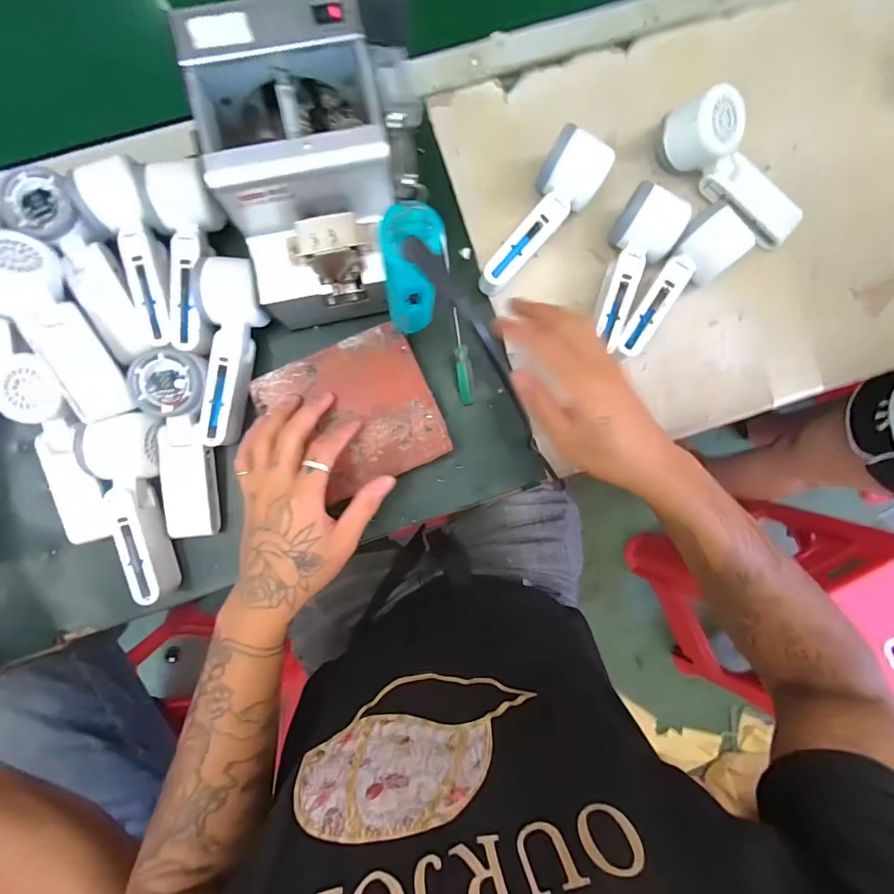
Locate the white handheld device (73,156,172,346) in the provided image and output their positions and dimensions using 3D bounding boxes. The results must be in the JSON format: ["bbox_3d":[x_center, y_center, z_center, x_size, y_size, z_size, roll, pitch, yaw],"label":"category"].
[{"bbox_3d":[-0.279,-0.165,0.386,0.053,0.036,0.156,-12,88,-3],"label":"white handheld device"}]

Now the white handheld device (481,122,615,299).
[{"bbox_3d":[0.092,-0.213,0.423,0.056,0.050,0.155,30,87,-1],"label":"white handheld device"}]

